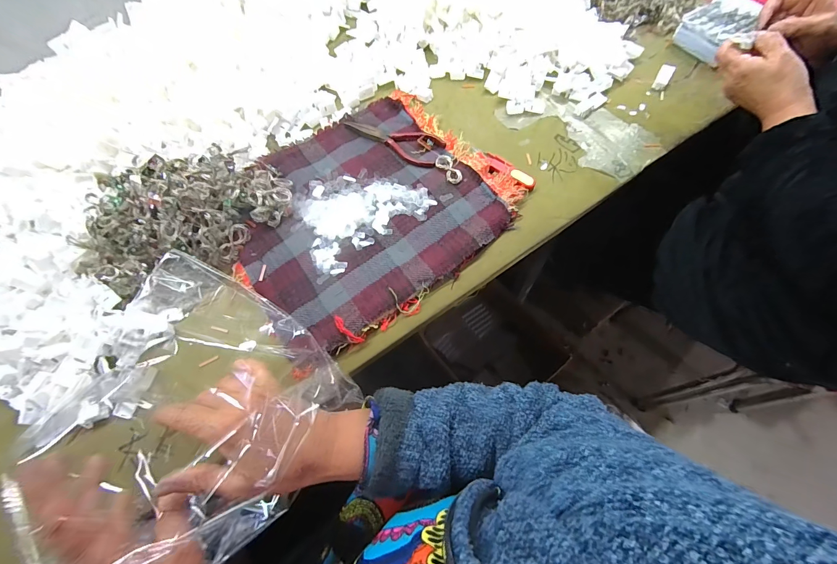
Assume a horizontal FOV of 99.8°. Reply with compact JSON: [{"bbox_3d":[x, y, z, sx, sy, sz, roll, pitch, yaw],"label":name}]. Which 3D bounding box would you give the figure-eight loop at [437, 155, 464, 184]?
[{"bbox_3d":[0.040,-0.151,0.470,0.020,0.013,0.049,-26,67,-9],"label":"figure-eight loop"}]

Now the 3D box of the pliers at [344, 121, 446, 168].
[{"bbox_3d":[-0.032,-0.211,0.502,0.152,0.014,0.054,35,71,17],"label":"pliers"}]

